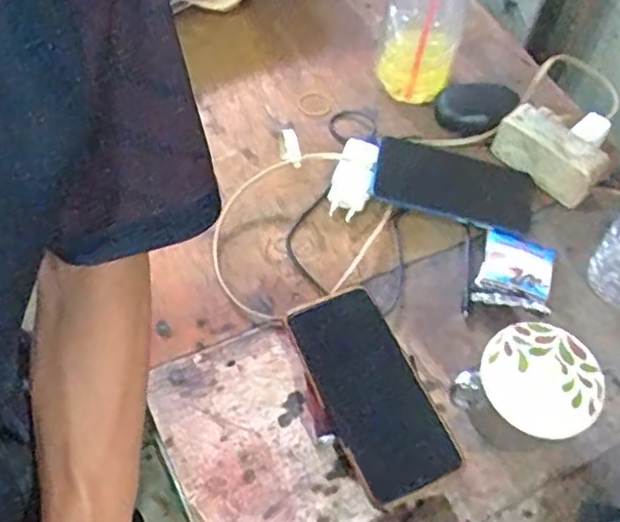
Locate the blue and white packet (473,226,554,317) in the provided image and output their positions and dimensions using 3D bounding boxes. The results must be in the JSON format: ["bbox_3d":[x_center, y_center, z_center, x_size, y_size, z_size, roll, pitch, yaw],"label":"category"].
[{"bbox_3d":[0.188,0.008,0.629,0.062,0.015,0.083,16,59,7],"label":"blue and white packet"}]

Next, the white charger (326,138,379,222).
[{"bbox_3d":[0.042,-0.083,0.684,0.039,0.032,0.075,16,59,6],"label":"white charger"}]

